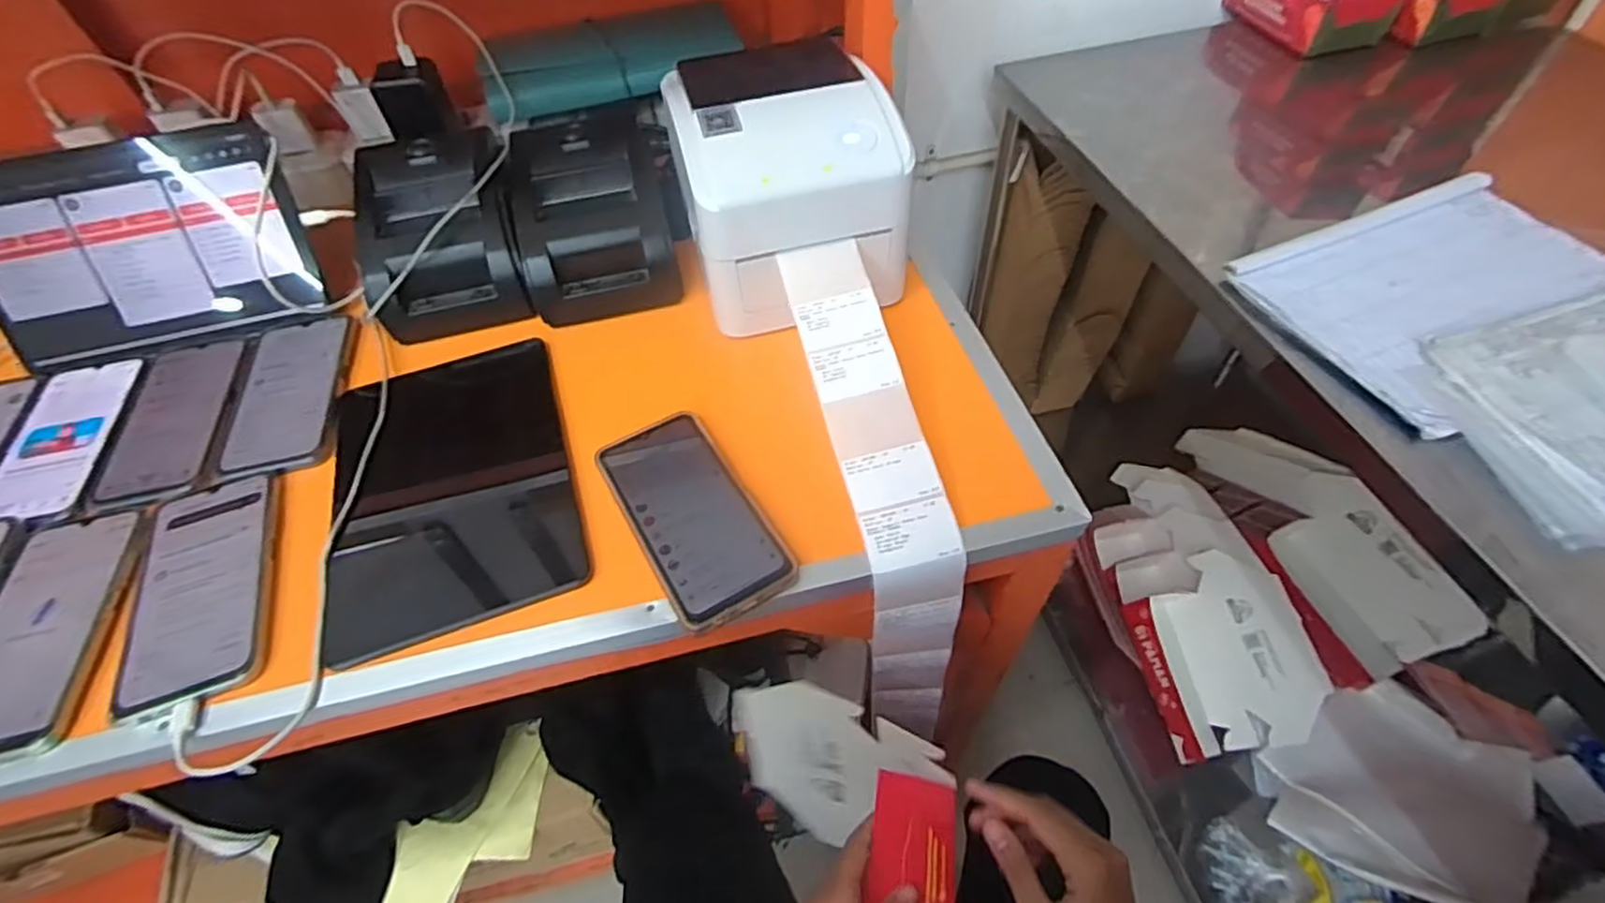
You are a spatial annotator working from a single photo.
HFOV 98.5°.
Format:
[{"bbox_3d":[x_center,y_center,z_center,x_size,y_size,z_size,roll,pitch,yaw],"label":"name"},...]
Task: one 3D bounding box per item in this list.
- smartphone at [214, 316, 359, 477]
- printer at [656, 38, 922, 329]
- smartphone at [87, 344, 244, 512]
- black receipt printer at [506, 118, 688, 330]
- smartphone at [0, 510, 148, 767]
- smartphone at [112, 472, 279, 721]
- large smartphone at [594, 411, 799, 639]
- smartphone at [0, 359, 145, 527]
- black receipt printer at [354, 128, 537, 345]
[{"bbox_3d":[-0.418,-0.048,0.564,0.086,0.009,0.166,-13,53,-7],"label":"smartphone"},{"bbox_3d":[-0.012,-0.219,0.568,0.165,0.140,0.176,-14,53,-7],"label":"printer"},{"bbox_3d":[-0.504,-0.029,0.553,0.083,0.007,0.171,-14,53,-7],"label":"smartphone"},{"bbox_3d":[-0.183,-0.207,0.614,0.129,0.100,0.142,-13,53,-6],"label":"black receipt printer"},{"bbox_3d":[-0.484,0.114,0.441,0.085,0.008,0.168,-12,53,-6],"label":"smartphone"},{"bbox_3d":[-0.396,0.085,0.458,0.082,0.009,0.173,-19,54,-11],"label":"smartphone"},{"bbox_3d":[-0.076,0.039,0.468,0.079,0.006,0.164,-26,56,-16],"label":"large smartphone"},{"bbox_3d":[-0.581,-0.009,0.541,0.083,0.006,0.171,-14,53,-7],"label":"smartphone"},{"bbox_3d":[-0.313,-0.190,0.604,0.121,0.098,0.144,-13,53,-7],"label":"black receipt printer"}]

